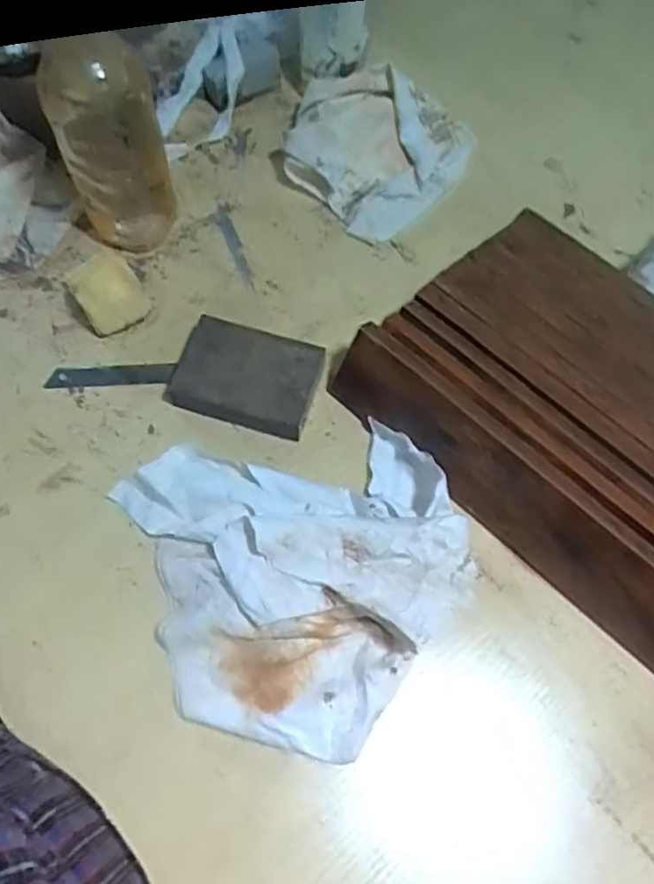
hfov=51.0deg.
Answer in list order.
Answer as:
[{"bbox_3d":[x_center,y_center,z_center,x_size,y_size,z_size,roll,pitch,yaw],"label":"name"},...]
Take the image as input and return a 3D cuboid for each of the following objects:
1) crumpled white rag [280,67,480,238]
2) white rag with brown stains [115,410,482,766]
[{"bbox_3d":[0.037,-0.253,0.589,0.139,0.061,0.130,37,69,14],"label":"crumpled white rag"},{"bbox_3d":[-0.011,0.082,0.436,0.198,0.041,0.204,-16,66,-10],"label":"white rag with brown stains"}]

